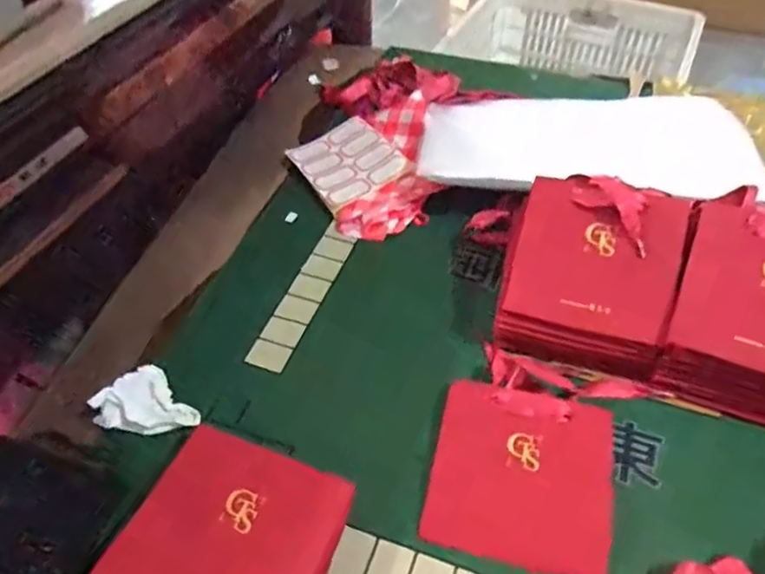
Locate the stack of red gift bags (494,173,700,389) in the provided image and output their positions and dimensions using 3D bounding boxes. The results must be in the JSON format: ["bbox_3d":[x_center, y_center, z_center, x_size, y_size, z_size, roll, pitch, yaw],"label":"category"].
[{"bbox_3d":[0.190,-0.010,0.581,0.144,0.109,0.145,14,49,12],"label":"stack of red gift bags"}]

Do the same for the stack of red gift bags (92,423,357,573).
[{"bbox_3d":[-0.110,0.184,0.456,0.142,0.038,0.151,16,49,14],"label":"stack of red gift bags"}]

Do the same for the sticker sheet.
[{"bbox_3d":[-0.042,-0.155,0.768,0.114,0.012,0.127,-27,53,-23],"label":"sticker sheet"}]

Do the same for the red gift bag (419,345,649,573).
[{"bbox_3d":[0.123,0.138,0.522,0.147,0.023,0.179,12,48,11],"label":"red gift bag"}]

